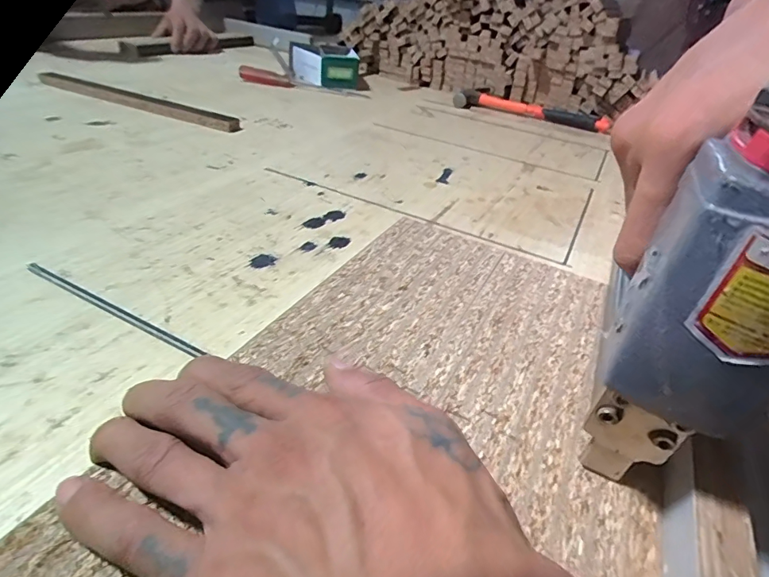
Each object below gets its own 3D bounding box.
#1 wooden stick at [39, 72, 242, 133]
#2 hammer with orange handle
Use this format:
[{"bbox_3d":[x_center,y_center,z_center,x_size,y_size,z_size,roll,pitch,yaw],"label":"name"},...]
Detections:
[{"bbox_3d":[-0.316,-0.238,0.578,0.282,0.018,0.023,17,36,13],"label":"wooden stick"},{"bbox_3d":[0.249,-0.305,0.781,0.256,0.022,0.085,15,36,10],"label":"hammer with orange handle"}]

